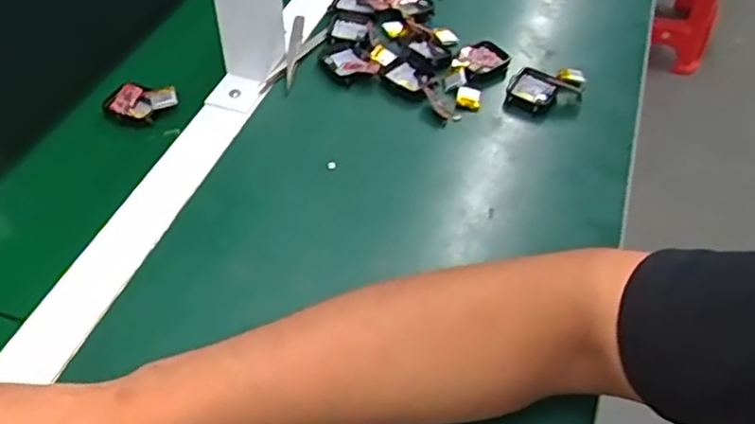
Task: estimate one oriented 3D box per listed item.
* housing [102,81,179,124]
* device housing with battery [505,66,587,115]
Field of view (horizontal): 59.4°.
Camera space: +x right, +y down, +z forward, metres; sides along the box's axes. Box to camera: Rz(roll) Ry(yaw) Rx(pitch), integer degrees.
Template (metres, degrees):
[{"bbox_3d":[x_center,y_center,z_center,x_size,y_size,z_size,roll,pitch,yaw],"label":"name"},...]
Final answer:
[{"bbox_3d":[-0.193,-0.090,0.543,0.060,0.018,0.038,5,49,1],"label":"housing"},{"bbox_3d":[0.144,-0.107,0.572,0.052,0.017,0.068,29,53,20],"label":"device housing with battery"}]

